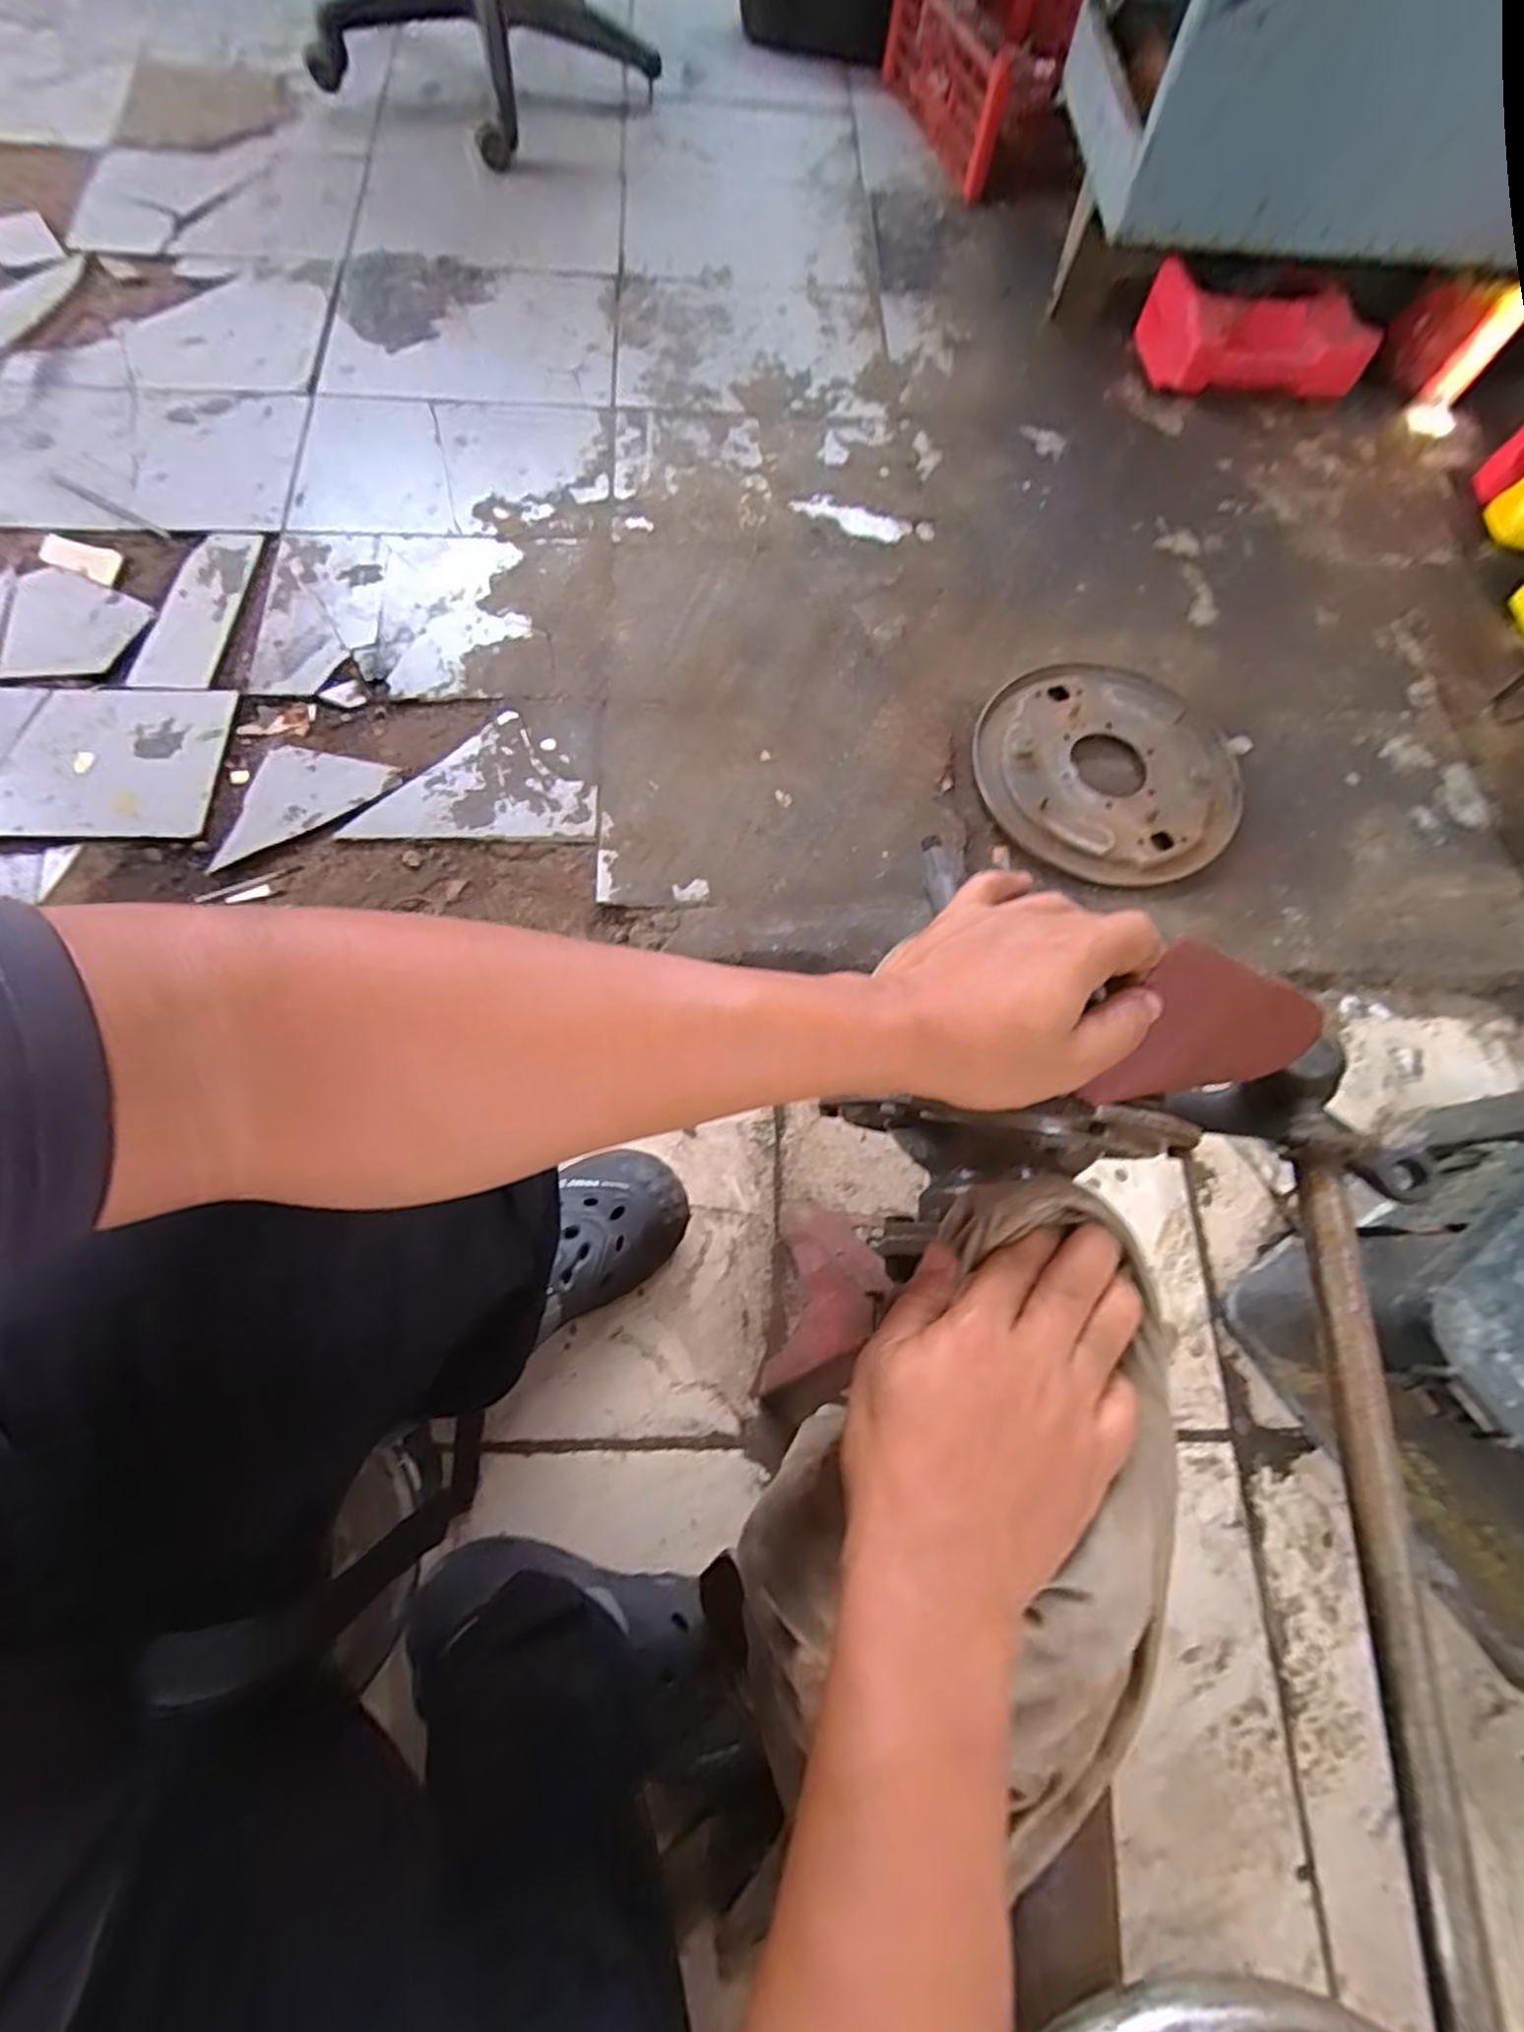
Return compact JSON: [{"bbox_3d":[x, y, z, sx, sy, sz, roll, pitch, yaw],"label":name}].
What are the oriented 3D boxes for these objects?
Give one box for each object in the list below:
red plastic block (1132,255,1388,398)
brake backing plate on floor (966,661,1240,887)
[{"bbox_3d":[0.618,-0.849,0.928,0.266,0.110,0.099,0,73,-1],"label":"red plastic block"},{"bbox_3d":[0.407,-0.292,0.859,0.301,0.020,0.296,0,73,-1],"label":"brake backing plate on floor"}]

